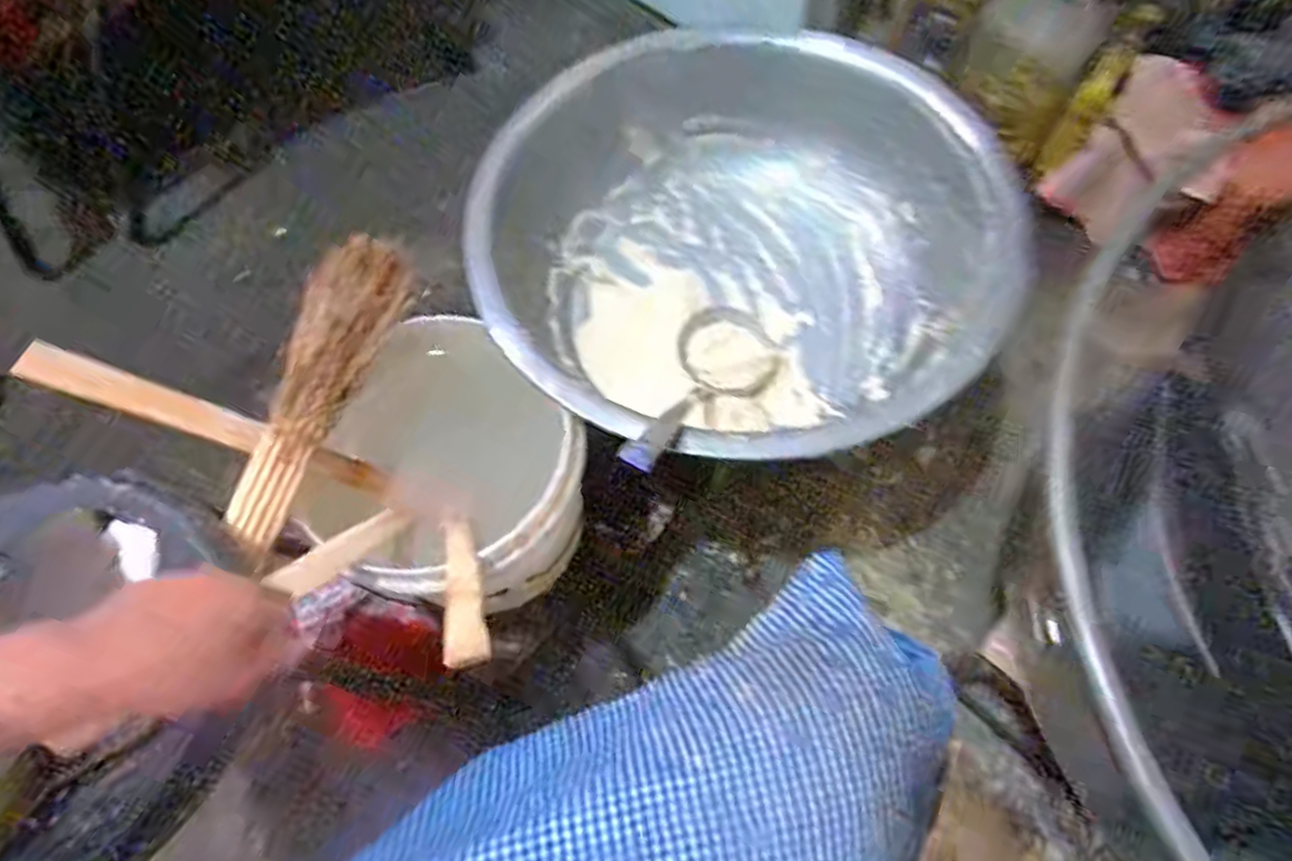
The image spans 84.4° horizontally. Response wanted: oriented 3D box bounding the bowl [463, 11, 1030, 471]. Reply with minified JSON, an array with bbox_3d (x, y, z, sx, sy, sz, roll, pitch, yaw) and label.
[{"bbox_3d":[0.098,-0.194,0.787,0.519,0.176,0.507,-1,64,3],"label":"bowl"}]

